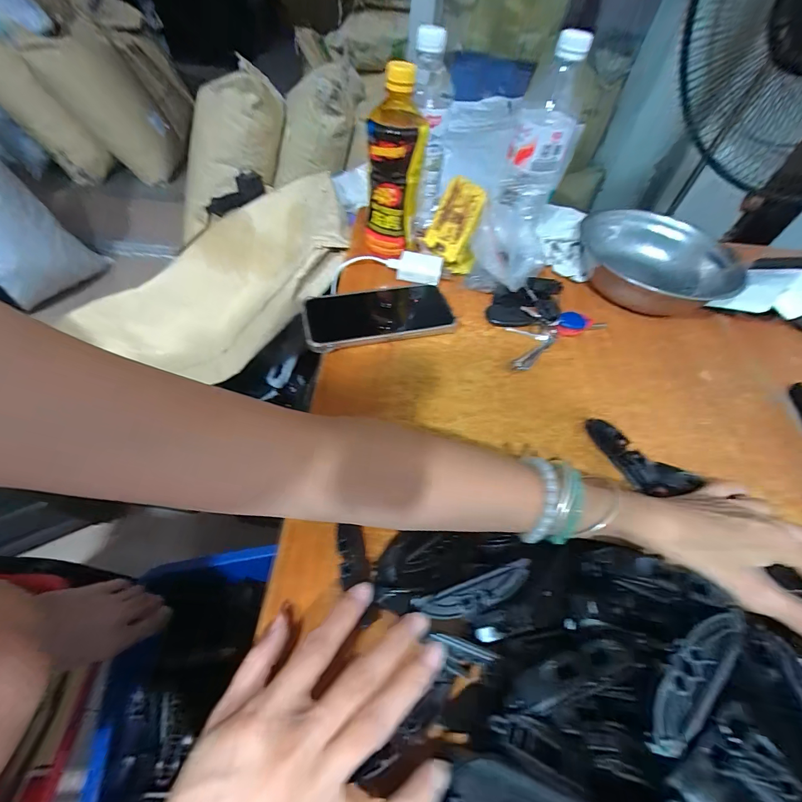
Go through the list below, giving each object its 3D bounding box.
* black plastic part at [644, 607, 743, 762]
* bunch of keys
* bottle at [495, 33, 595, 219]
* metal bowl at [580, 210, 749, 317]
[{"bbox_3d":[0.145,0.136,0.178,0.019,0.007,0.077,38,76,21],"label":"black plastic part"},{"bbox_3d":[0.163,-0.099,0.428,0.145,0.020,0.110,-21,58,-20],"label":"bunch of keys"},{"bbox_3d":[0.173,-0.323,0.442,0.068,0.182,0.072,16,53,6],"label":"bottle"},{"bbox_3d":[0.339,-0.185,0.490,0.192,0.058,0.192,3,53,-4],"label":"metal bowl"}]

